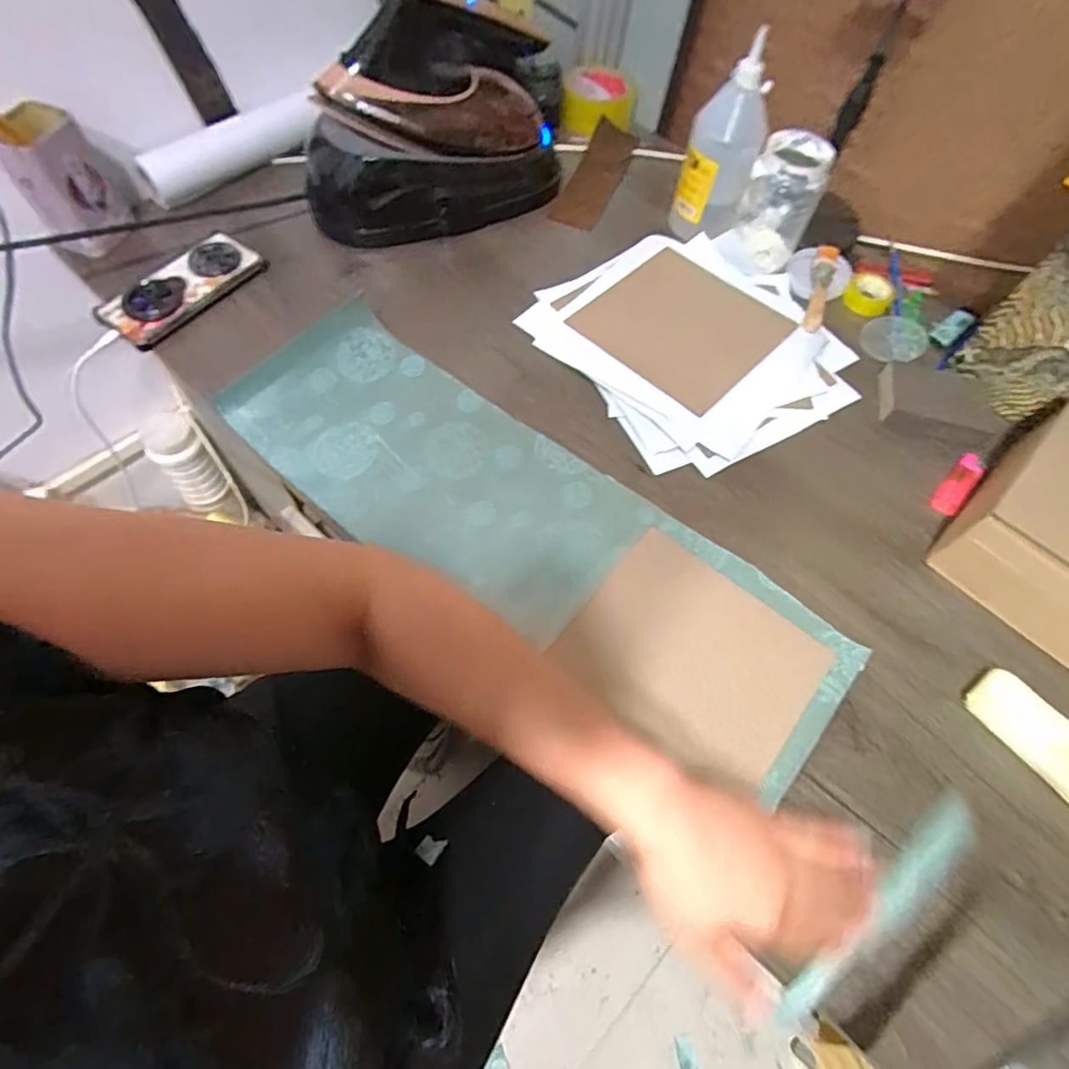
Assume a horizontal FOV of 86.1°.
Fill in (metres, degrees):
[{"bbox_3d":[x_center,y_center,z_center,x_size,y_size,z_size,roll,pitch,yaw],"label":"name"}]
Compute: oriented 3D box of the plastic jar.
[{"bbox_3d":[0.269,-0.365,0.630,0.070,0.114,0.064,1,63,-2],"label":"plastic jar"}]

